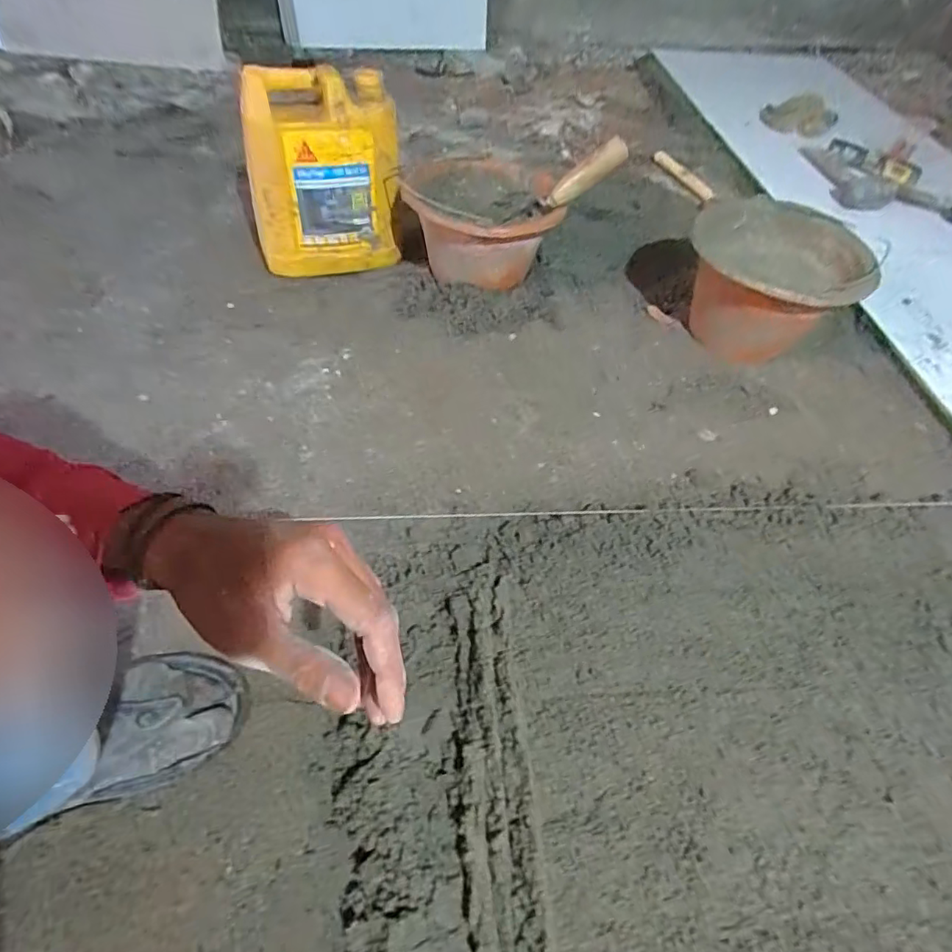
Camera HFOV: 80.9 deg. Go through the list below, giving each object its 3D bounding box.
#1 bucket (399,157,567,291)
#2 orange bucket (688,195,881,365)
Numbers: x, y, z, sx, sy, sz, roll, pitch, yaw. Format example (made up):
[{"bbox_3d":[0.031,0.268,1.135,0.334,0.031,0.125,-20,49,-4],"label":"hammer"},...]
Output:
[{"bbox_3d":[0.006,-0.420,0.922,0.236,0.129,0.235,1,53,-2],"label":"bucket"},{"bbox_3d":[0.453,-0.291,0.869,0.223,0.155,0.259,14,53,8],"label":"orange bucket"}]

